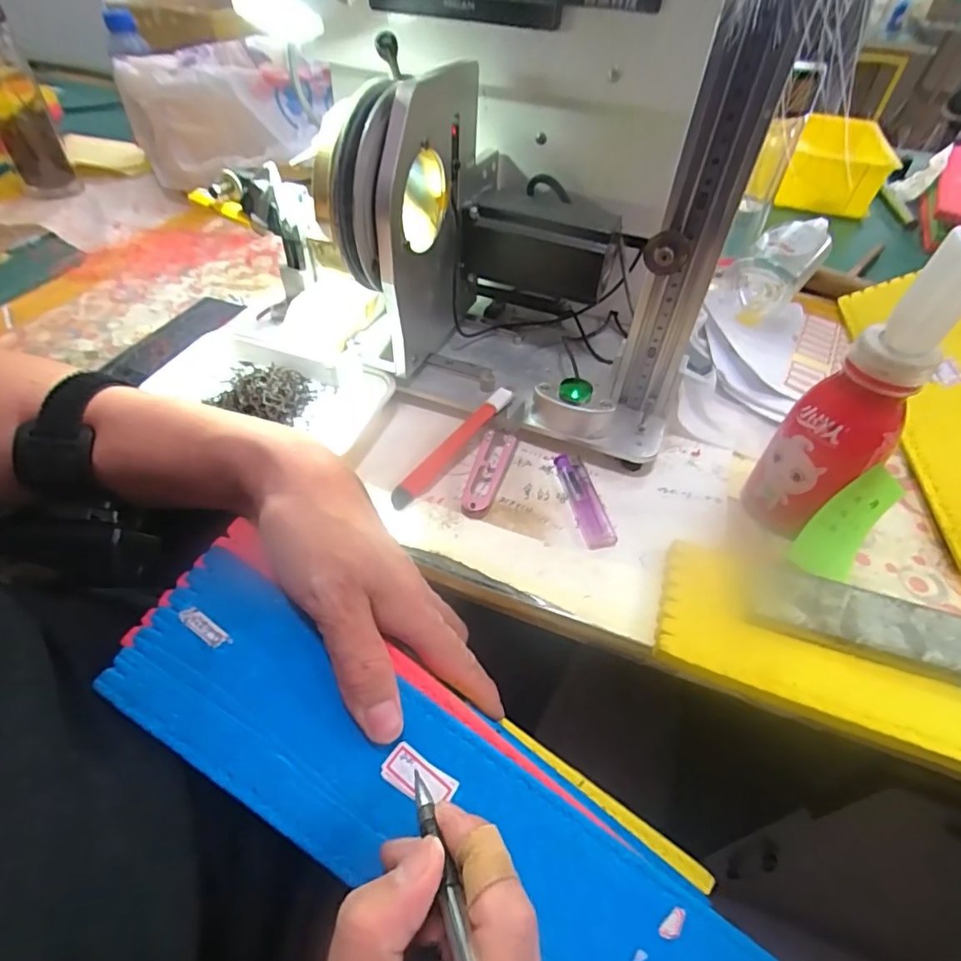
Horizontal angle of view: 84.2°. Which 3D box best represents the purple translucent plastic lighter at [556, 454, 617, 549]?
[{"bbox_3d":[0.070,0.013,0.357,0.020,0.010,0.073,-7,49,-9],"label":"purple translucent plastic lighter"}]

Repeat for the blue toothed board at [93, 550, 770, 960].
[{"bbox_3d":[-0.013,0.162,0.240,0.335,0.004,0.078,36,75,3],"label":"blue toothed board"}]

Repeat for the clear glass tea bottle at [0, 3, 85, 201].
[{"bbox_3d":[-0.542,-0.440,0.613,0.065,0.195,0.059,-26,55,-24],"label":"clear glass tea bottle"}]

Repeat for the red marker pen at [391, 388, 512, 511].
[{"bbox_3d":[-0.020,-0.023,0.379,0.016,0.011,0.119,36,72,25],"label":"red marker pen"}]

